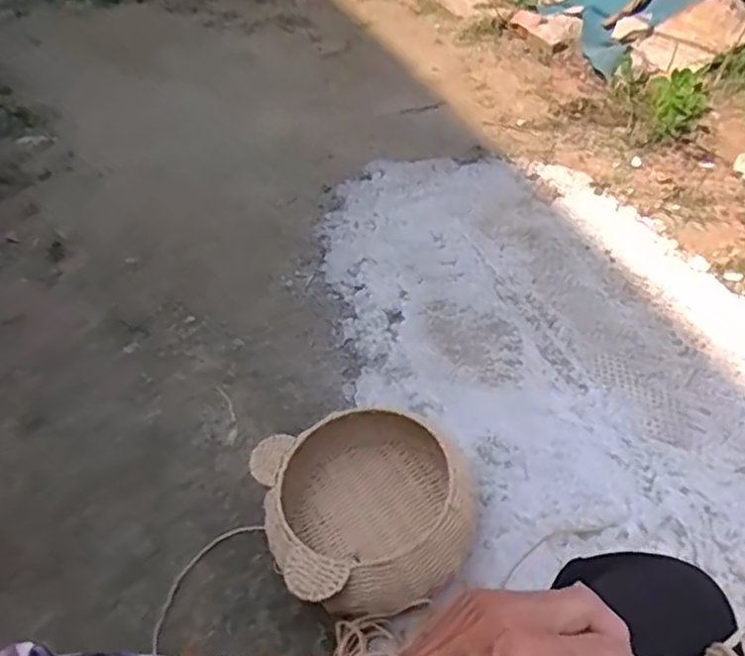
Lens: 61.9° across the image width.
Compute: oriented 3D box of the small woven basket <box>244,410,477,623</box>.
[{"bbox_3d":[-0.010,0.259,0.902,0.281,0.162,0.263,0,45,0],"label":"small woven basket"}]

